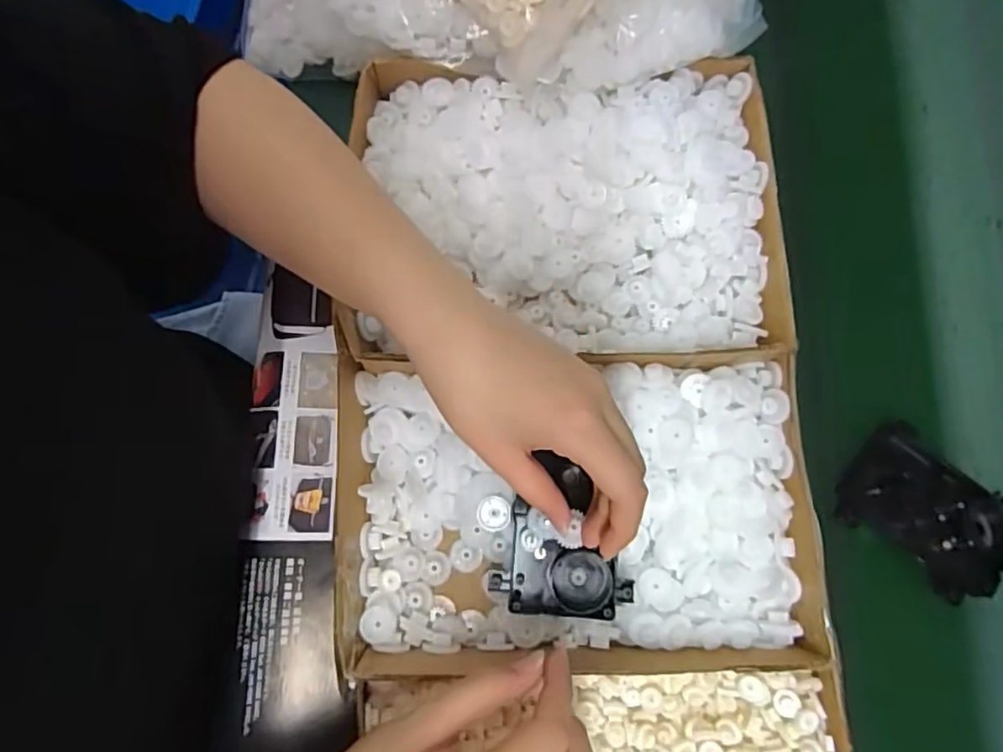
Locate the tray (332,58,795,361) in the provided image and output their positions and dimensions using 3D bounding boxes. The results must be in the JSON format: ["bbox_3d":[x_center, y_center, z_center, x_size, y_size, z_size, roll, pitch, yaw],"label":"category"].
[{"bbox_3d":[0.041,-0.108,0.418,0.277,0.048,0.199,-1,76,-1],"label":"tray"}]

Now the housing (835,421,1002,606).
[{"bbox_3d":[0.278,0.089,0.411,0.097,0.032,0.074,43,79,7],"label":"housing"}]

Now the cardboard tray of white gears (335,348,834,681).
[{"bbox_3d":[0.040,0.078,0.376,0.271,0.044,0.176,-1,76,-1],"label":"cardboard tray of white gears"}]

